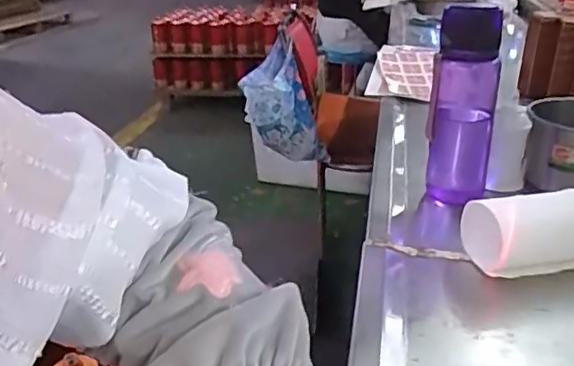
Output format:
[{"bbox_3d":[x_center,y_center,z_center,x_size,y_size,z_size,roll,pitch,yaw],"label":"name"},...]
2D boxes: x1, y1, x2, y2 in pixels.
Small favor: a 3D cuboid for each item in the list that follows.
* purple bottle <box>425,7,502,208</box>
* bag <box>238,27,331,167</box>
[{"bbox_3d":[0.203,-0.083,0.688,0.077,0.223,0.059,3,25,12],"label":"purple bottle"},{"bbox_3d":[-0.010,-0.188,1.479,0.206,0.284,0.088,-12,26,-20],"label":"bag"}]

